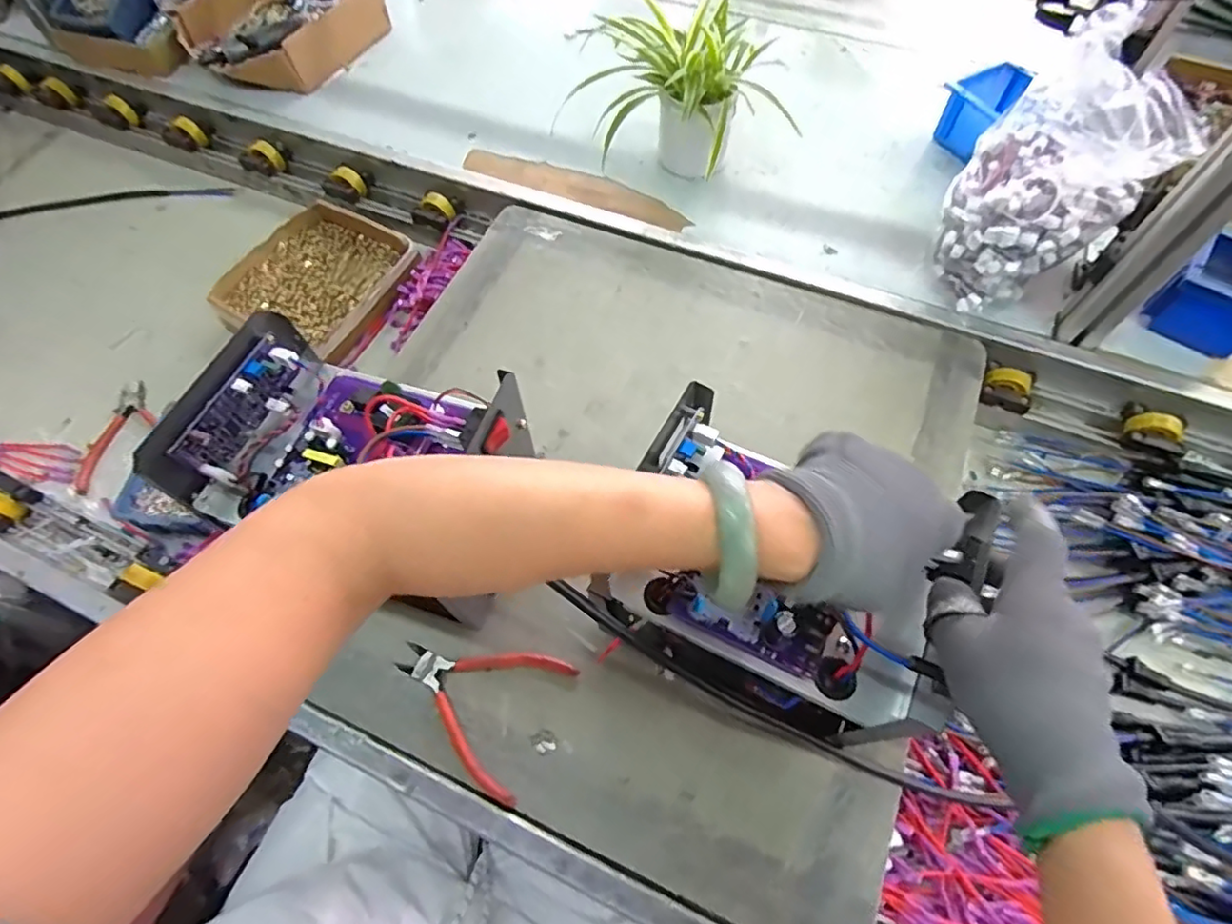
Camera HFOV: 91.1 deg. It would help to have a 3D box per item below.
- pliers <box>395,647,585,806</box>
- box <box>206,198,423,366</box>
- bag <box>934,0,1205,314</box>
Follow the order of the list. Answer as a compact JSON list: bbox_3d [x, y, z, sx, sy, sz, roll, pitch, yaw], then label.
[{"bbox_3d":[-0.120,0.195,0.497,0.140,0.013,0.110,20,65,12],"label":"pliers"},{"bbox_3d":[-0.390,-0.237,0.797,0.203,0.044,0.222,26,66,14],"label":"box"},{"bbox_3d":[0.433,-0.276,0.614,0.161,0.213,0.163,35,69,18],"label":"bag"}]

